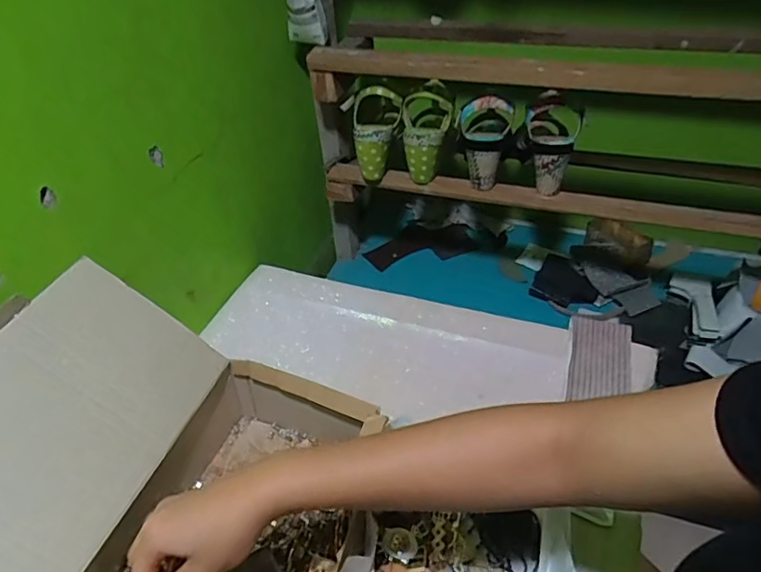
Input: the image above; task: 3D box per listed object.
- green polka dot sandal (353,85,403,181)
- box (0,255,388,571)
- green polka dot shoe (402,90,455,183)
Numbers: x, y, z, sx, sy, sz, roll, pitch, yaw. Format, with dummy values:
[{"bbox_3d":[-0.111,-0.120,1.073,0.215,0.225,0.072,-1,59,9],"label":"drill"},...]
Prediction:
[{"bbox_3d":[-0.009,-0.245,0.849,0.084,0.131,0.073,1,40,5],"label":"green polka dot sandal"},{"bbox_3d":[-0.207,0.184,0.478,0.327,0.229,0.324,13,45,17],"label":"box"},{"bbox_3d":[0.072,-0.233,0.836,0.075,0.122,0.075,2,40,6],"label":"green polka dot shoe"}]

